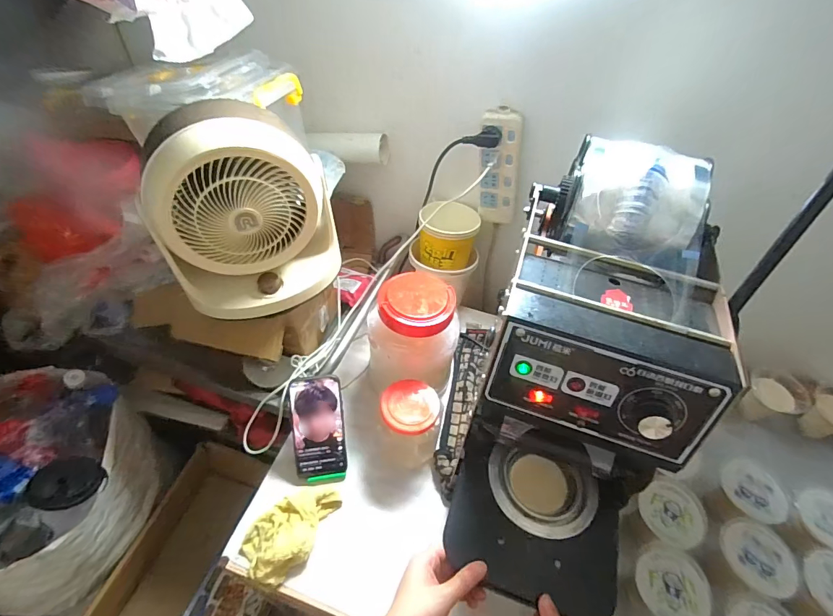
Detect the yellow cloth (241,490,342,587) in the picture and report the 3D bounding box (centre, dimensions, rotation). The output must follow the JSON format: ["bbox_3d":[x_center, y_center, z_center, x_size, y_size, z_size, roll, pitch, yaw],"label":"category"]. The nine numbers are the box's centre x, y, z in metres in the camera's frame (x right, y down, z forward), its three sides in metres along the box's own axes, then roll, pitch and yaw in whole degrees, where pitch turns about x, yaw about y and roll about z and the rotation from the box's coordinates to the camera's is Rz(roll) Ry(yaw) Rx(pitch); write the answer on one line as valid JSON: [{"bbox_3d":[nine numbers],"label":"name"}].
[{"bbox_3d":[-0.176,0.318,0.596,0.141,0.046,0.093,-28,57,-27],"label":"yellow cloth"}]

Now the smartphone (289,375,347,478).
[{"bbox_3d":[-0.153,0.185,0.644,0.079,0.017,0.152,-4,87,-8],"label":"smartphone"}]

